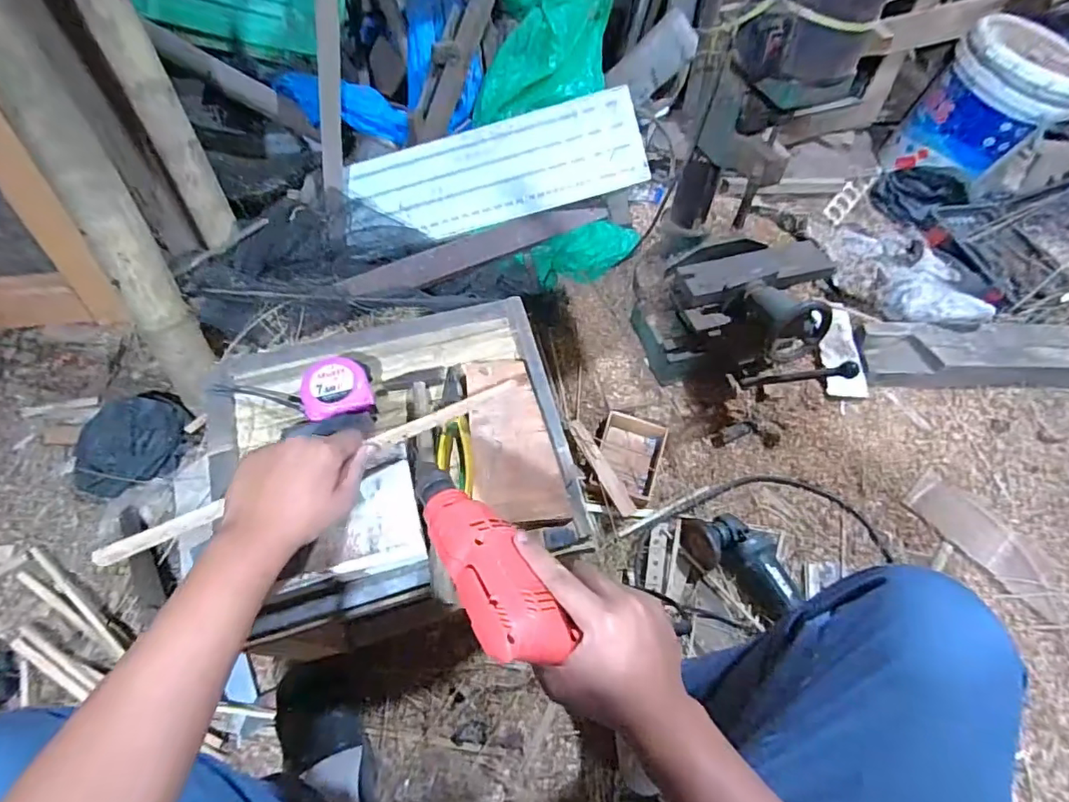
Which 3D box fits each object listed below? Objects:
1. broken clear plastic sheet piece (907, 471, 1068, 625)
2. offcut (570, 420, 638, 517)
[{"bbox_3d":[0.822,0.251,0.975,0.113,0.020,0.272,-31,63,-19],"label":"broken clear plastic sheet piece"},{"bbox_3d":[0.121,0.120,0.975,0.038,0.010,0.196,-16,65,-33],"label":"offcut"}]

